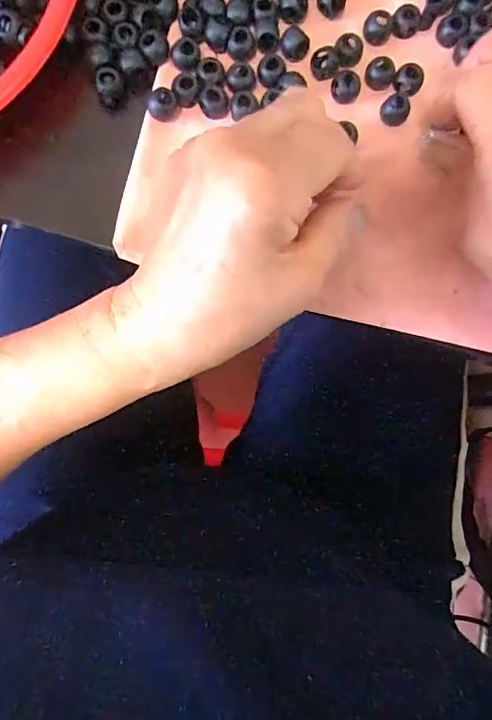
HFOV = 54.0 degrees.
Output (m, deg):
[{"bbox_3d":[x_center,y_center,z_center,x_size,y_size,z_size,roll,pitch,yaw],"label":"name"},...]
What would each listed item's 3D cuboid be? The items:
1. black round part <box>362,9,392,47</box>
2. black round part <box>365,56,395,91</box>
[{"bbox_3d":[0.073,-0.183,0.267,0.015,0.011,0.013,28,84,-1],"label":"black round part"},{"bbox_3d":[0.074,-0.158,0.267,0.015,0.011,0.012,23,84,-1],"label":"black round part"}]

